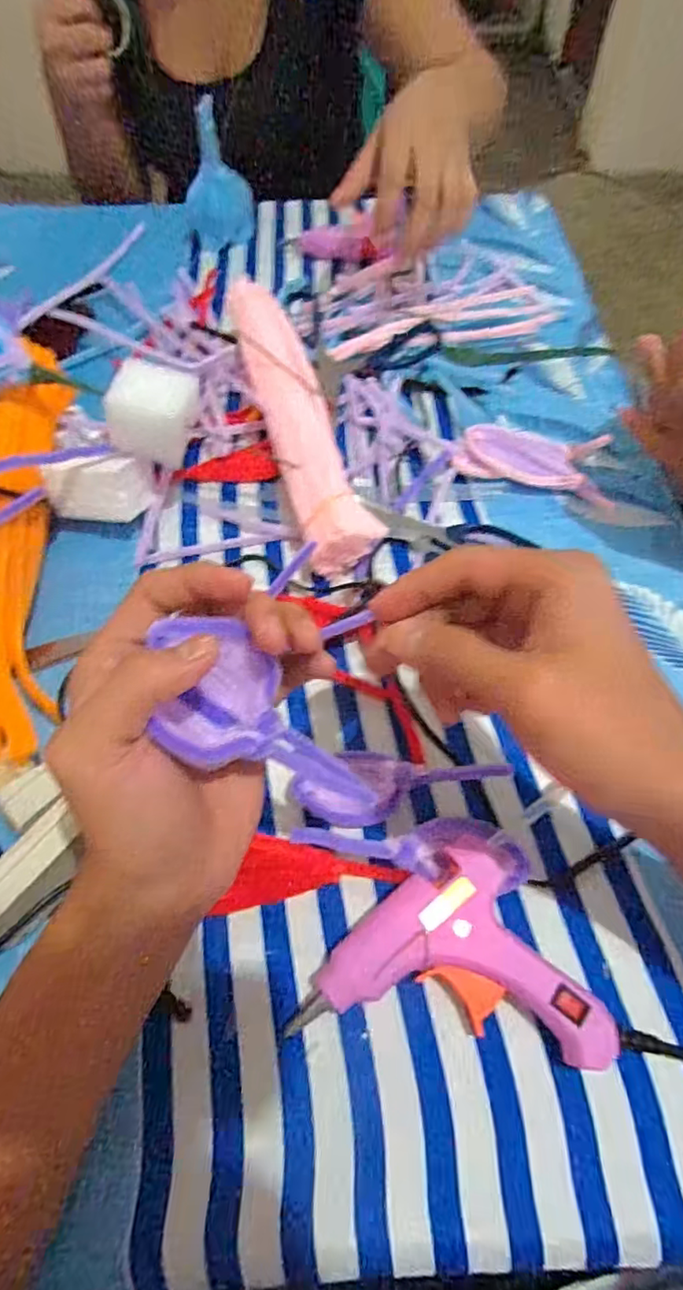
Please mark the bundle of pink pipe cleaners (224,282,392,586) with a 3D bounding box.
[{"bbox_3d":[-0.036,-0.182,0.457,0.053,0.050,0.290,-15,62,-7],"label":"bundle of pink pipe cleaners"}]

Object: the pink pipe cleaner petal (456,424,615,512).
[{"bbox_3d":[0.148,-0.142,0.451,0.117,0.024,0.057,8,61,5],"label":"pink pipe cleaner petal"}]

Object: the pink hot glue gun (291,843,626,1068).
[{"bbox_3d":[0.055,0.145,0.280,0.135,0.032,0.079,7,61,5],"label":"pink hot glue gun"}]

